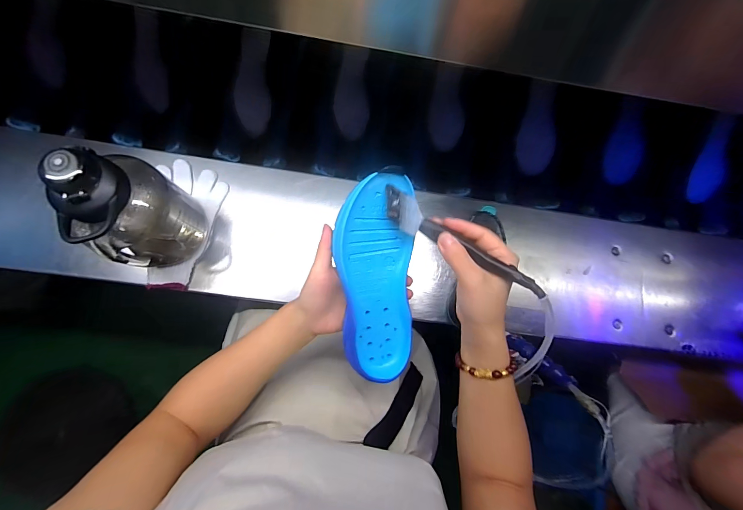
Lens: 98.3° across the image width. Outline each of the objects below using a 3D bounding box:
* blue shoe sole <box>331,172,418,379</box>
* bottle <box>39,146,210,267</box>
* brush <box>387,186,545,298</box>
[{"bbox_3d":[0.006,0.027,0.351,0.080,0.026,0.218,-4,101,-7],"label":"blue shoe sole"},{"bbox_3d":[-0.312,-0.052,0.433,0.100,0.210,0.125,9,83,-4],"label":"bottle"},{"bbox_3d":[0.083,-0.013,0.310,0.172,0.025,0.026,32,80,18],"label":"brush"}]

